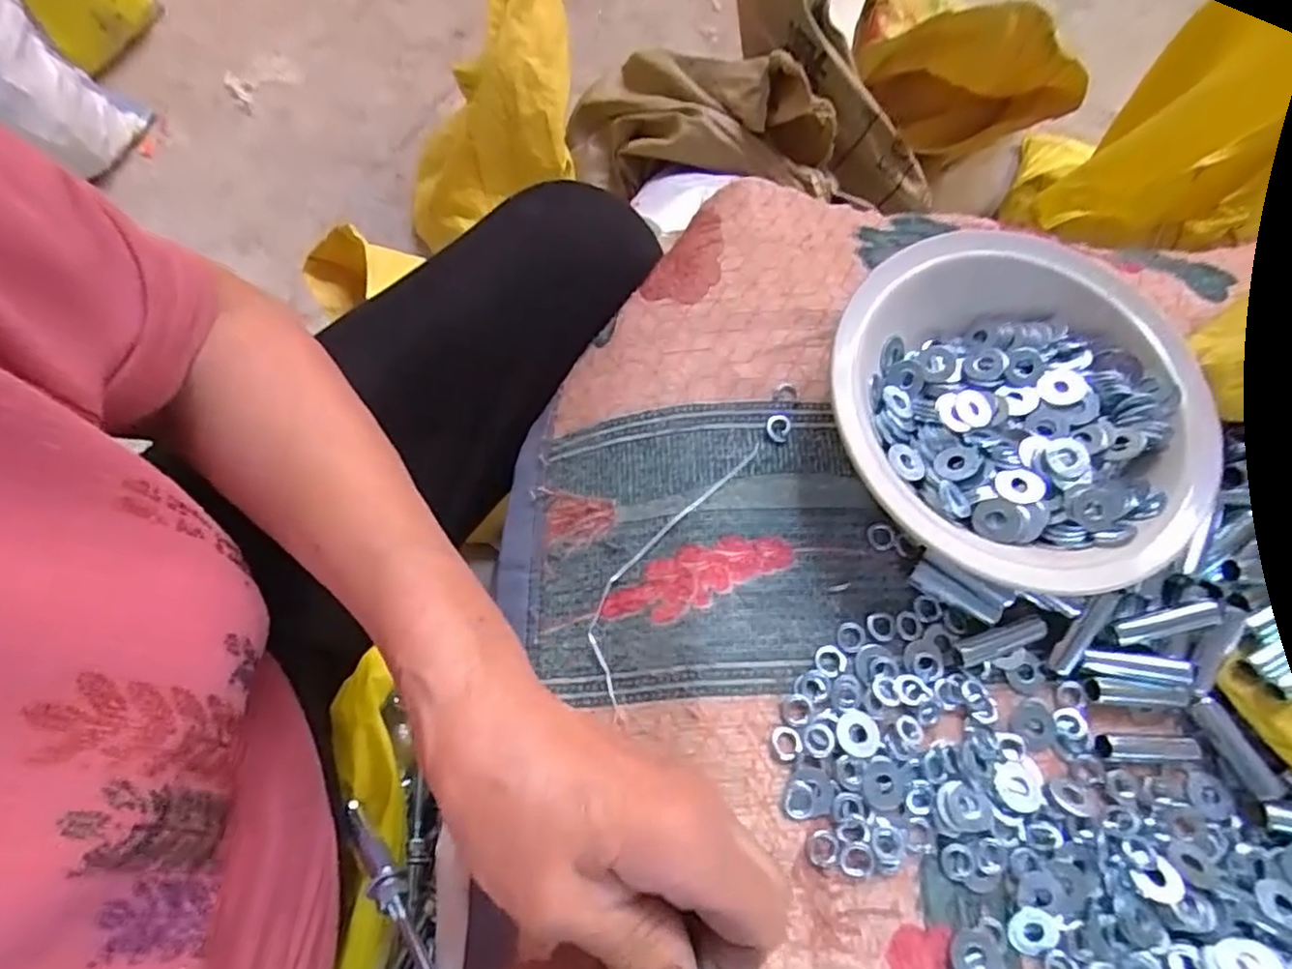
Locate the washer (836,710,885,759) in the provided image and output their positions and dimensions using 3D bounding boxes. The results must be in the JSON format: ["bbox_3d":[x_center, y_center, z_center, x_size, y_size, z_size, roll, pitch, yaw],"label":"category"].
[{"bbox_3d":[0.091,0.106,0.275,0.019,0.004,0.018,2,69,-2],"label":"washer"}]

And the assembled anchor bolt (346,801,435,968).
[{"bbox_3d":[-0.103,0.197,0.284,0.013,0.012,0.139,-40,50,-16],"label":"assembled anchor bolt"}]

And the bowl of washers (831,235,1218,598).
[{"bbox_3d":[0.170,-0.034,0.304,0.168,0.060,0.162,1,69,-2],"label":"bowl of washers"}]

